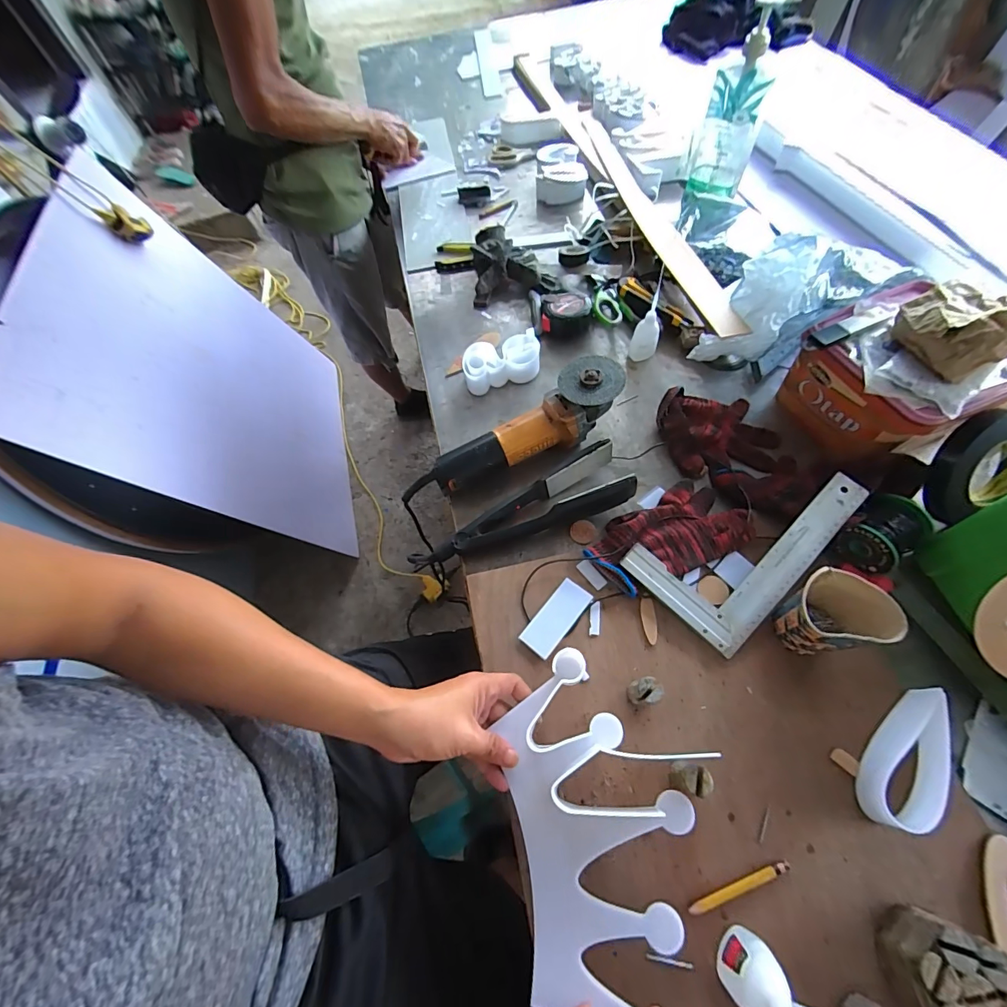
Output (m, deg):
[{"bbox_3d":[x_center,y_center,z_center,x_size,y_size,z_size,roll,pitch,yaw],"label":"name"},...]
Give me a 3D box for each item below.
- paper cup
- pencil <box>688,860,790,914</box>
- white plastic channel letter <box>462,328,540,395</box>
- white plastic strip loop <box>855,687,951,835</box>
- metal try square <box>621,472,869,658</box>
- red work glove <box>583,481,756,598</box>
[{"bbox_3d":[0.323,0.114,0.432,0.088,0.094,0.074,-12,62,1],"label":"paper cup"},{"bbox_3d":[0.208,0.337,0.375,0.097,0.004,0.010,-21,62,-3],"label":"pencil"},{"bbox_3d":[-0.003,-0.228,0.694,0.128,0.040,0.073,-17,62,-2],"label":"white plastic channel letter"},{"bbox_3d":[0.374,0.231,0.398,0.045,0.045,0.132,30,70,20],"label":"white plastic strip loop"},{"bbox_3d":[0.281,0.032,0.501,0.253,0.009,0.148,-44,71,-8],"label":"metal try square"},{"bbox_3d":[0.202,0.037,0.529,0.196,0.029,0.104,-25,62,-5],"label":"red work glove"}]

